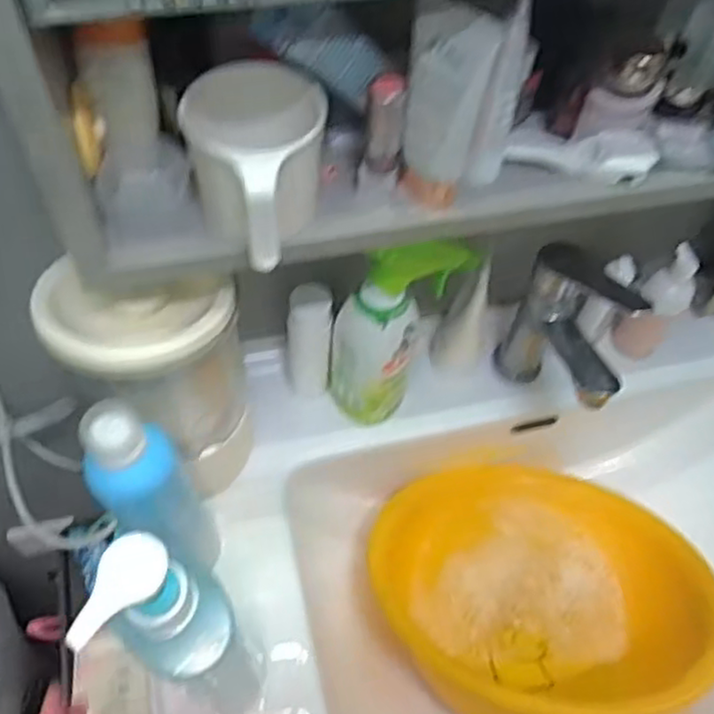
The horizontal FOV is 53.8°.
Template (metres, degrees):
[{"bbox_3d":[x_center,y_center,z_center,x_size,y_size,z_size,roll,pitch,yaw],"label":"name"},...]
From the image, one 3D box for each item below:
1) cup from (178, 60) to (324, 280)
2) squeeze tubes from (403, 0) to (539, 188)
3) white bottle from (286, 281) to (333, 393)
[{"bbox_3d":[-0.054,-0.104,0.389,0.076,0.075,0.096,-5,58,-7],"label":"cup"},{"bbox_3d":[0.059,-0.147,0.398,0.057,0.116,0.052,26,59,13],"label":"squeeze tubes"},{"bbox_3d":[-0.044,-0.012,0.652,0.039,0.136,0.031,-1,57,-4],"label":"white bottle"}]

